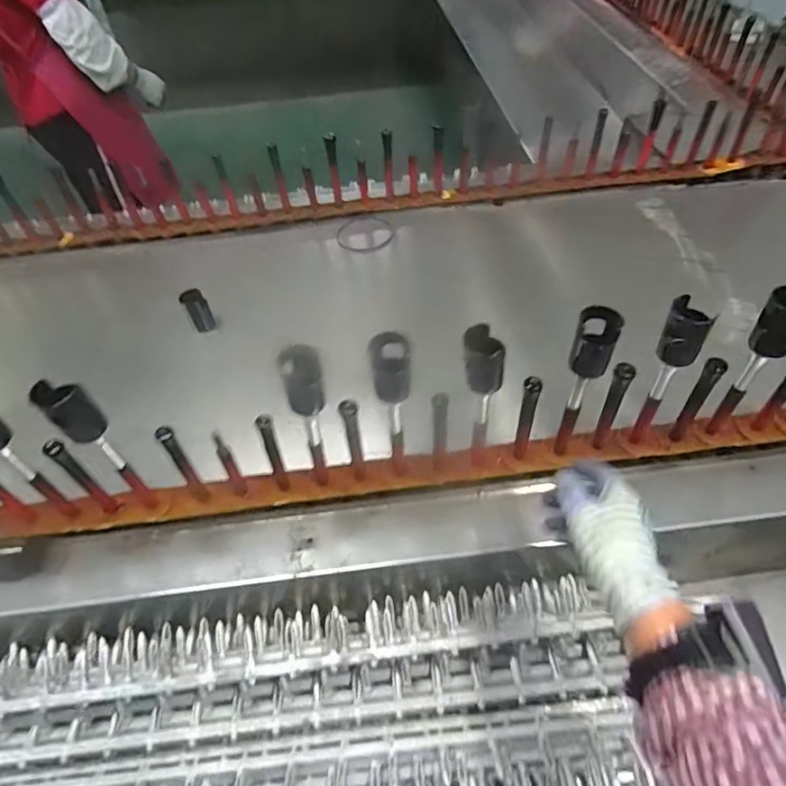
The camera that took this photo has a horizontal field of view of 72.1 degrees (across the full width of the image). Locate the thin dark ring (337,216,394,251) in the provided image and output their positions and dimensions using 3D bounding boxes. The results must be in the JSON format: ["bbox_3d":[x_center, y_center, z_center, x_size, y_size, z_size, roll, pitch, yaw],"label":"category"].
[{"bbox_3d":[-0.058,-0.334,1.135,0.118,0.071,0.013,-4,18,-8],"label":"thin dark ring"}]

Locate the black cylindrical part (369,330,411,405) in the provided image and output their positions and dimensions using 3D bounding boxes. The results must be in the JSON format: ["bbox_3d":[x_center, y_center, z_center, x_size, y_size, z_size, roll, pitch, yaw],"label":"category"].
[{"bbox_3d":[-0.002,-0.025,0.556,0.040,0.071,0.030,-2,46,1],"label":"black cylindrical part"}]

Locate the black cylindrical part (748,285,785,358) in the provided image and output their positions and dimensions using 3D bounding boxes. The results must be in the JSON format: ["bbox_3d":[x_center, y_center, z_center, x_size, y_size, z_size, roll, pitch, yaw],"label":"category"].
[{"bbox_3d":[0.402,-0.071,0.560,0.039,0.067,0.039,-1,46,1],"label":"black cylindrical part"}]

